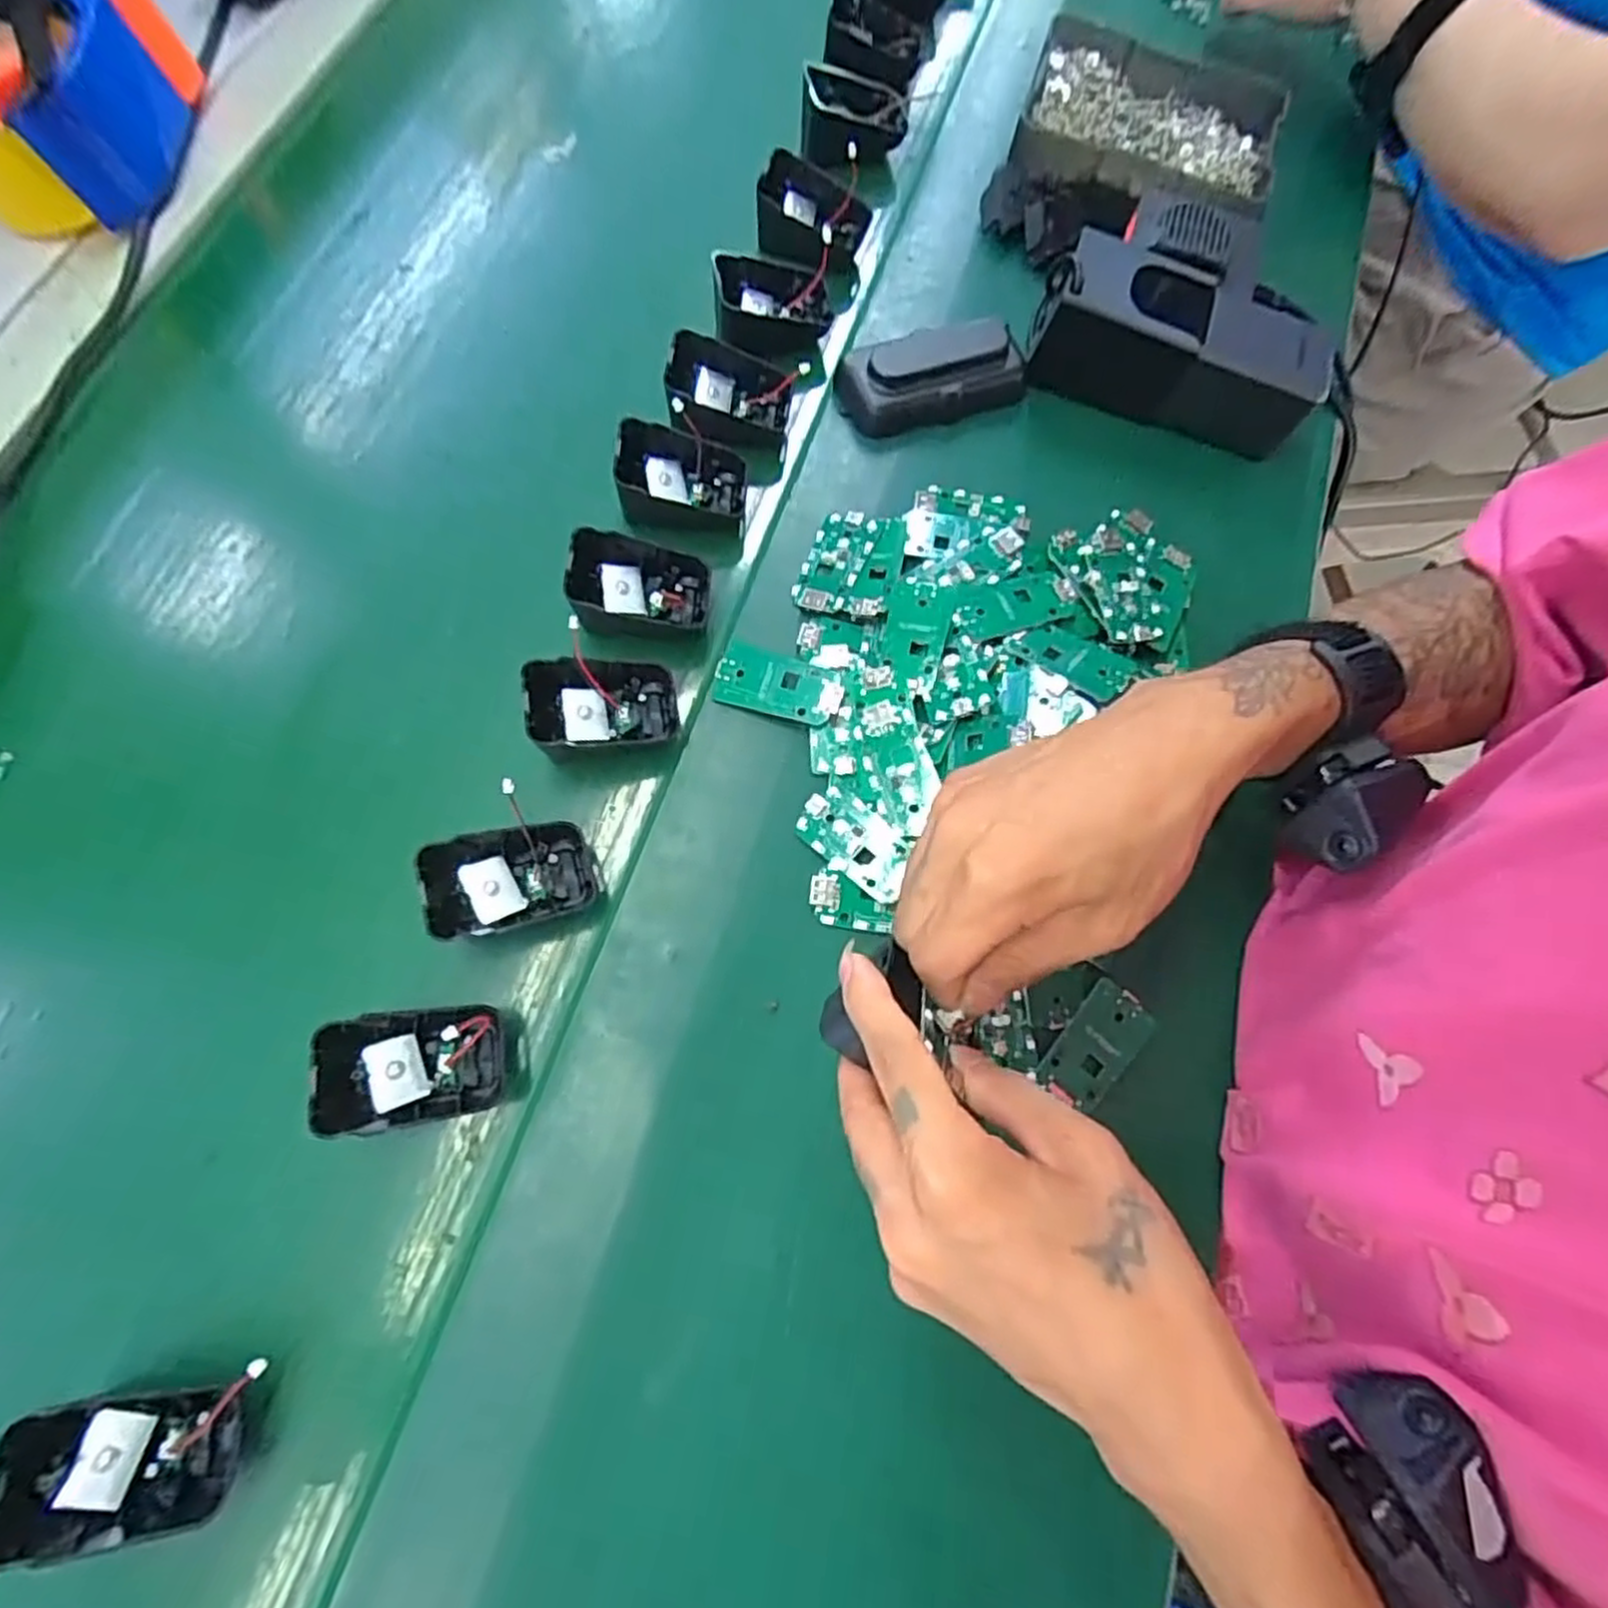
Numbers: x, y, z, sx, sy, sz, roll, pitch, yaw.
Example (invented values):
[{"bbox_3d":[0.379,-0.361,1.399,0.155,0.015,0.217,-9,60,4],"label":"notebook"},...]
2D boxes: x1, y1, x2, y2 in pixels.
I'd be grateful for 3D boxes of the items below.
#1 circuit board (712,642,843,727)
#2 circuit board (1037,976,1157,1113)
[{"bbox_3d":[-0.012,-0.060,0.385,0.063,0.008,0.031,15,78,3],"label":"circuit board"},{"bbox_3d":[0.133,0.108,0.352,0.032,0.008,0.054,39,80,8],"label":"circuit board"}]

